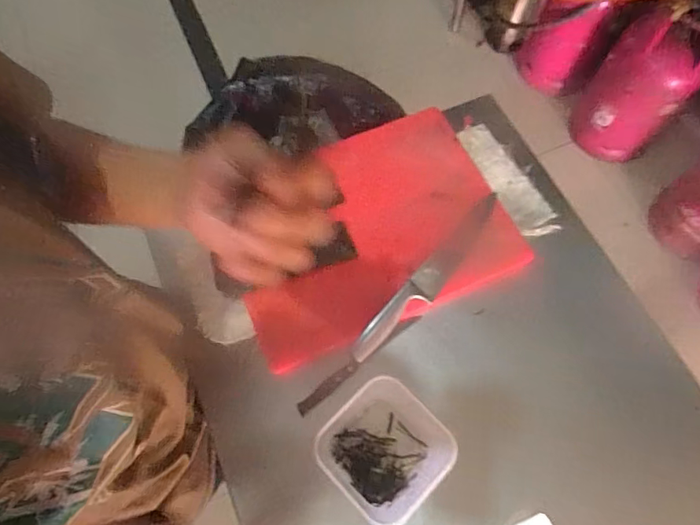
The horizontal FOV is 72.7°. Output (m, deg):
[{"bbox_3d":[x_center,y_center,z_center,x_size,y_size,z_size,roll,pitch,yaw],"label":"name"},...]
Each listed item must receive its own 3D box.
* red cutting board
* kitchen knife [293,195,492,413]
[{"bbox_3d":[0.025,-0.049,0.663,0.376,0.017,0.276,-22,71,-10],"label":"red cutting board"},{"bbox_3d":[0.079,0.053,0.633,0.039,0.026,0.382,41,73,15],"label":"kitchen knife"}]

